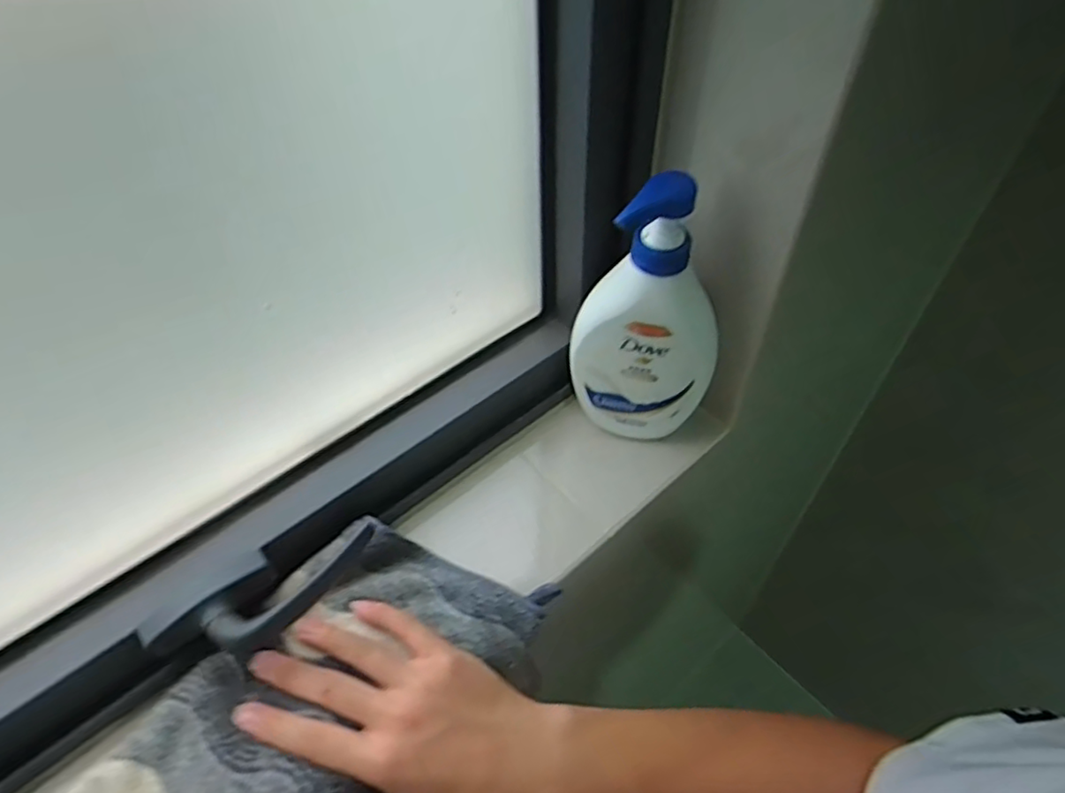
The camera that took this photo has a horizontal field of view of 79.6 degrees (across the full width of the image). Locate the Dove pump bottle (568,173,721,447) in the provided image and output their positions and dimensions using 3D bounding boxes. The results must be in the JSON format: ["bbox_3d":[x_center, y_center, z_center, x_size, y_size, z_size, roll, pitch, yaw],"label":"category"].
[{"bbox_3d":[0.074,-0.050,0.428,0.100,0.195,0.047,8,52,12],"label":"Dove pump bottle"}]

